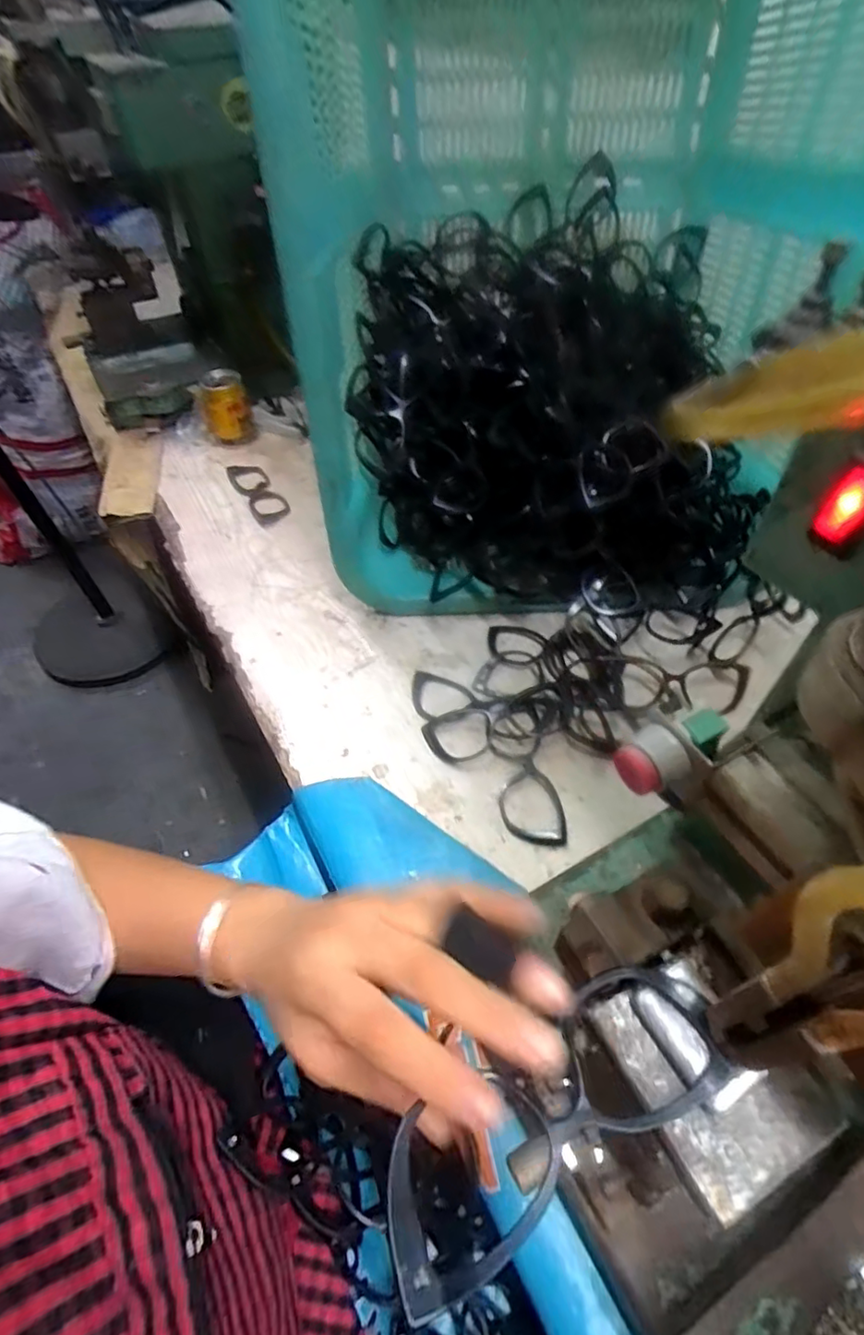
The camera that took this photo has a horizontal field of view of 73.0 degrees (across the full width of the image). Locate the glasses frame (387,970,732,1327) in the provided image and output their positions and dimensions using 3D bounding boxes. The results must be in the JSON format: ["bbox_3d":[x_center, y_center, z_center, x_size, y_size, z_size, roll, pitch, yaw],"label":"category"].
[{"bbox_3d":[0.047,0.163,0.213,0.144,0.010,0.052,-22,52,-25],"label":"glasses frame"}]

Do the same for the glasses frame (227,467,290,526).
[{"bbox_3d":[-0.258,-0.261,0.871,0.057,0.014,0.165,-27,54,-18],"label":"glasses frame"}]

